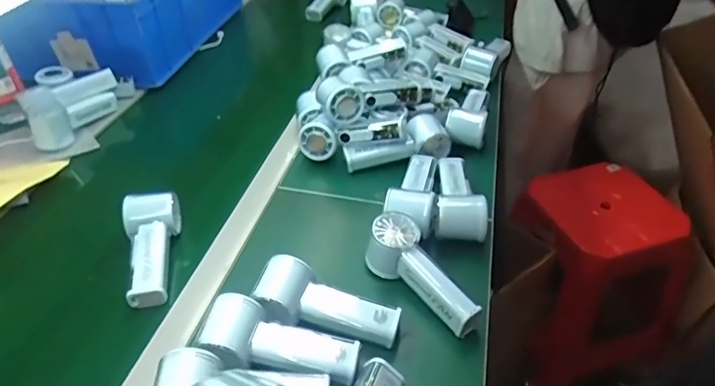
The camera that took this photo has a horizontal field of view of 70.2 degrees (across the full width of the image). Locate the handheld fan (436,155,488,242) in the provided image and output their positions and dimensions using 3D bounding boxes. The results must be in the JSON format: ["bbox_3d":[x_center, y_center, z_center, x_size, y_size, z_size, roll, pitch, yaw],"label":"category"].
[{"bbox_3d":[0.134,0.000,0.656,0.061,0.048,0.135,5,40,7],"label":"handheld fan"}]

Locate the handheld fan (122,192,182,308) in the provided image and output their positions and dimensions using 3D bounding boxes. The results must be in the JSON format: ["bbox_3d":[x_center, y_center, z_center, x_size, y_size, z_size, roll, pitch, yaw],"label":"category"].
[{"bbox_3d":[-0.242,0.060,0.593,0.061,0.048,0.139,-10,41,-10],"label":"handheld fan"}]

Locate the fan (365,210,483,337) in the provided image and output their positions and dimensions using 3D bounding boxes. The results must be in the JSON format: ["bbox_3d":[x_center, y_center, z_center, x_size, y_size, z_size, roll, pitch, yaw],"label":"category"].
[{"bbox_3d":[0.073,0.085,0.552,0.055,0.058,0.145,-33,49,-31],"label":"fan"}]

